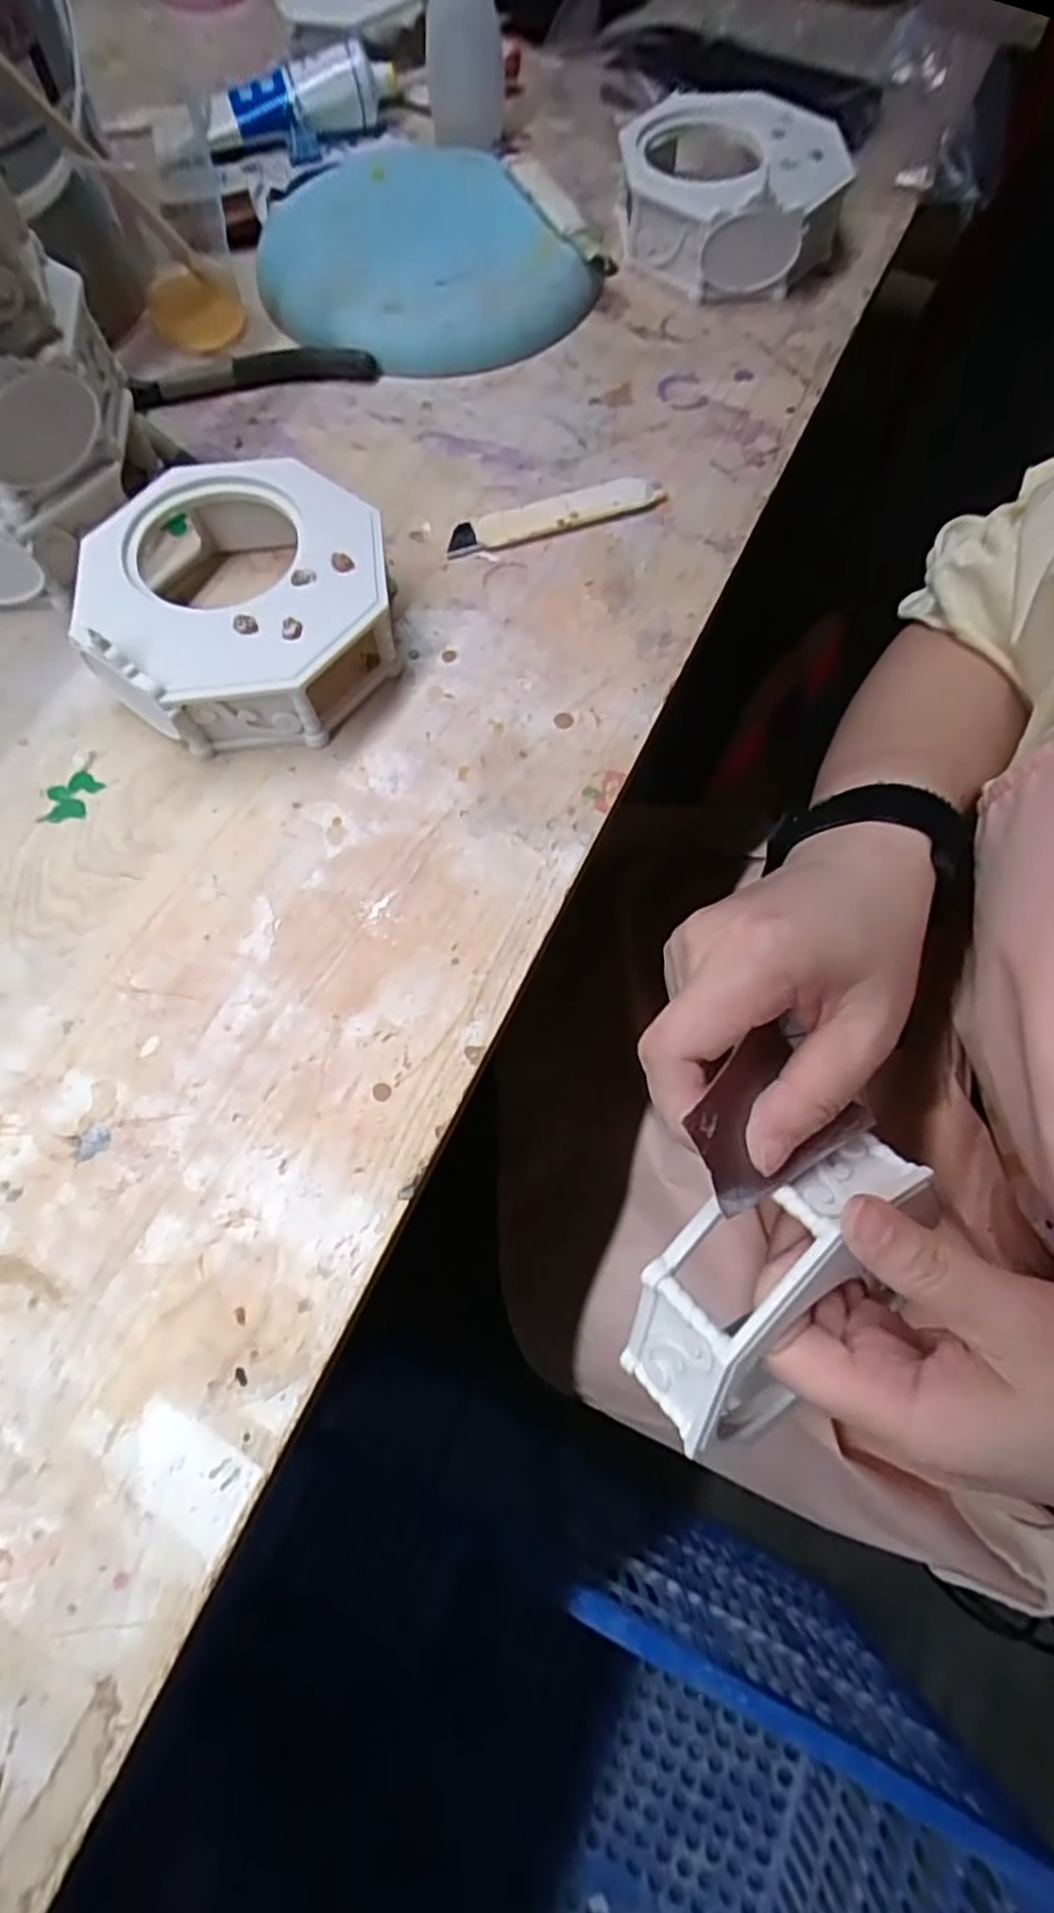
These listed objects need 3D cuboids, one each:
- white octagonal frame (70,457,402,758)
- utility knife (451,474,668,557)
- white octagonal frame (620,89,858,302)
[{"bbox_3d":[-0.112,-0.142,0.288,0.114,0.038,0.120,-8,69,-5],"label":"white octagonal frame"},{"bbox_3d":[0.014,-0.202,0.330,0.101,0.007,0.022,-19,71,-9],"label":"utility knife"},{"bbox_3d":[0.106,-0.398,0.373,0.112,0.041,0.110,0,69,-2],"label":"white octagonal frame"}]

